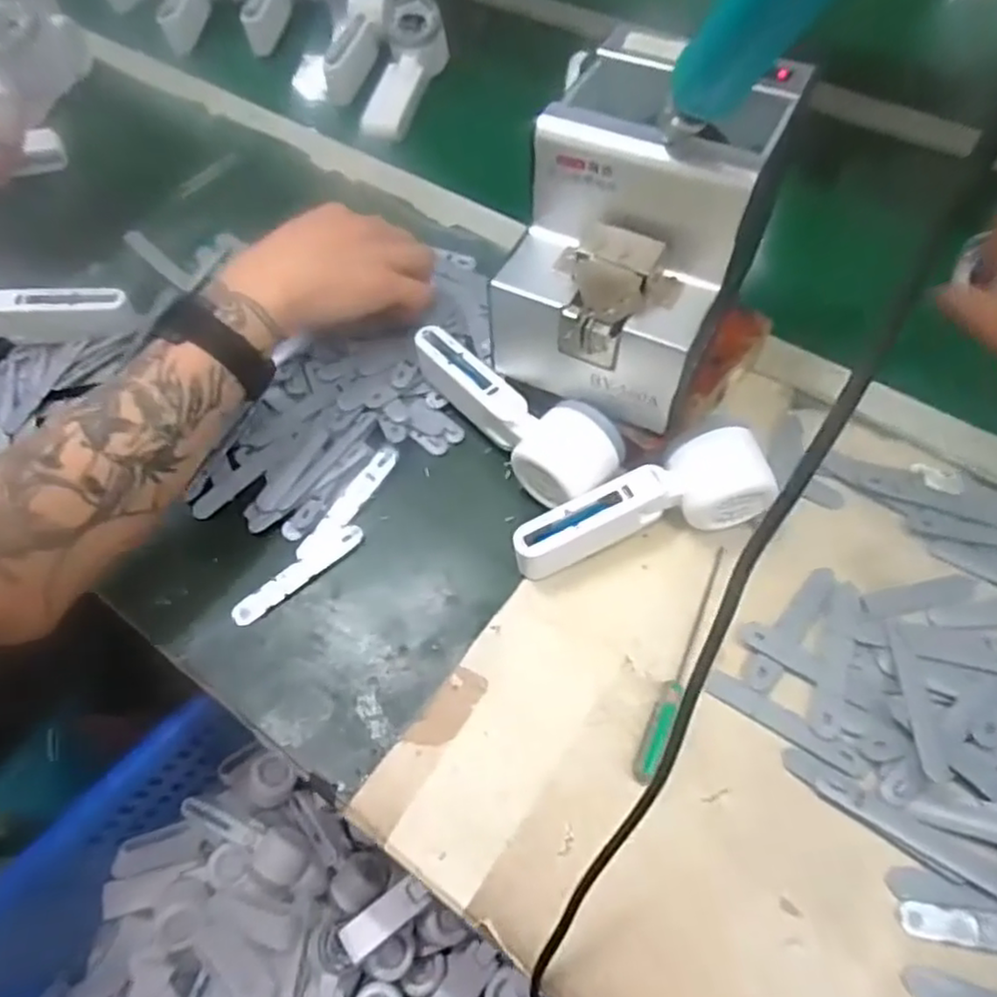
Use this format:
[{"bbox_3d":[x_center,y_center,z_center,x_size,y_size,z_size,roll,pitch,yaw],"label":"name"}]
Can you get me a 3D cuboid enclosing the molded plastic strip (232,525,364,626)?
[{"bbox_3d":[-0.129,0.049,0.441,0.094,0.007,0.016,-39,67,-17],"label":"molded plastic strip"}]

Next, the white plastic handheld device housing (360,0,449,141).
[{"bbox_3d":[-0.093,-0.435,0.687,0.061,0.049,0.177,4,59,5],"label":"white plastic handheld device housing"}]

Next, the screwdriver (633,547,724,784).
[{"bbox_3d":[0.108,0.091,0.397,0.014,0.013,0.152,20,64,13],"label":"screwdriver"}]

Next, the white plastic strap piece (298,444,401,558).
[{"bbox_3d":[-0.101,0.003,0.465,0.017,0.004,0.096,35,74,8],"label":"white plastic strap piece"}]

